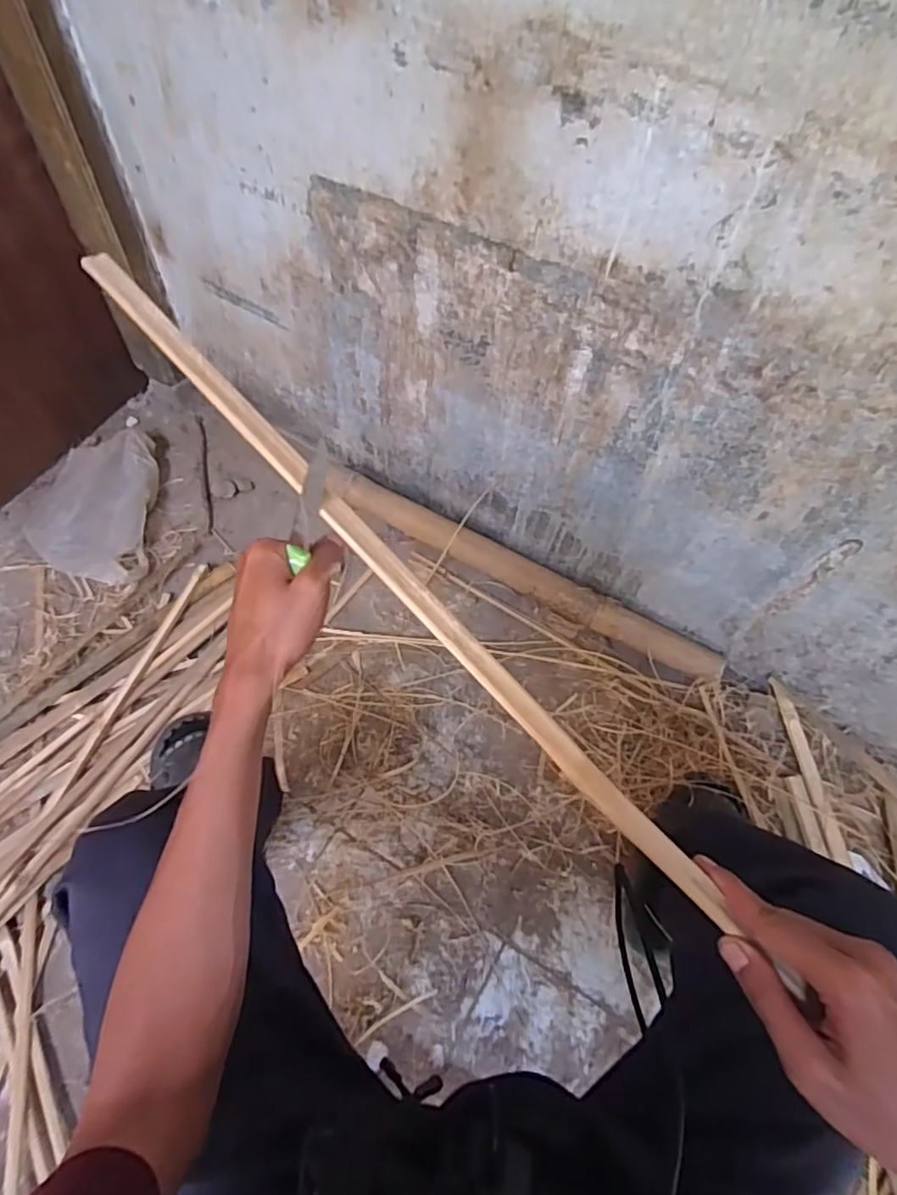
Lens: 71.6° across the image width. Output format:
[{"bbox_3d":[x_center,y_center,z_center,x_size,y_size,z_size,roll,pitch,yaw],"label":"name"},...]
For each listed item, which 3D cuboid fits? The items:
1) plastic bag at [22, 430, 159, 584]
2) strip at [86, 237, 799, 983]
[{"bbox_3d":[-0.689,-0.177,1.191,0.239,0.074,0.327,-1,61,-5],"label":"plastic bag"},{"bbox_3d":[-0.050,-0.029,0.418,0.024,0.011,0.617,-40,80,-23],"label":"strip"}]

